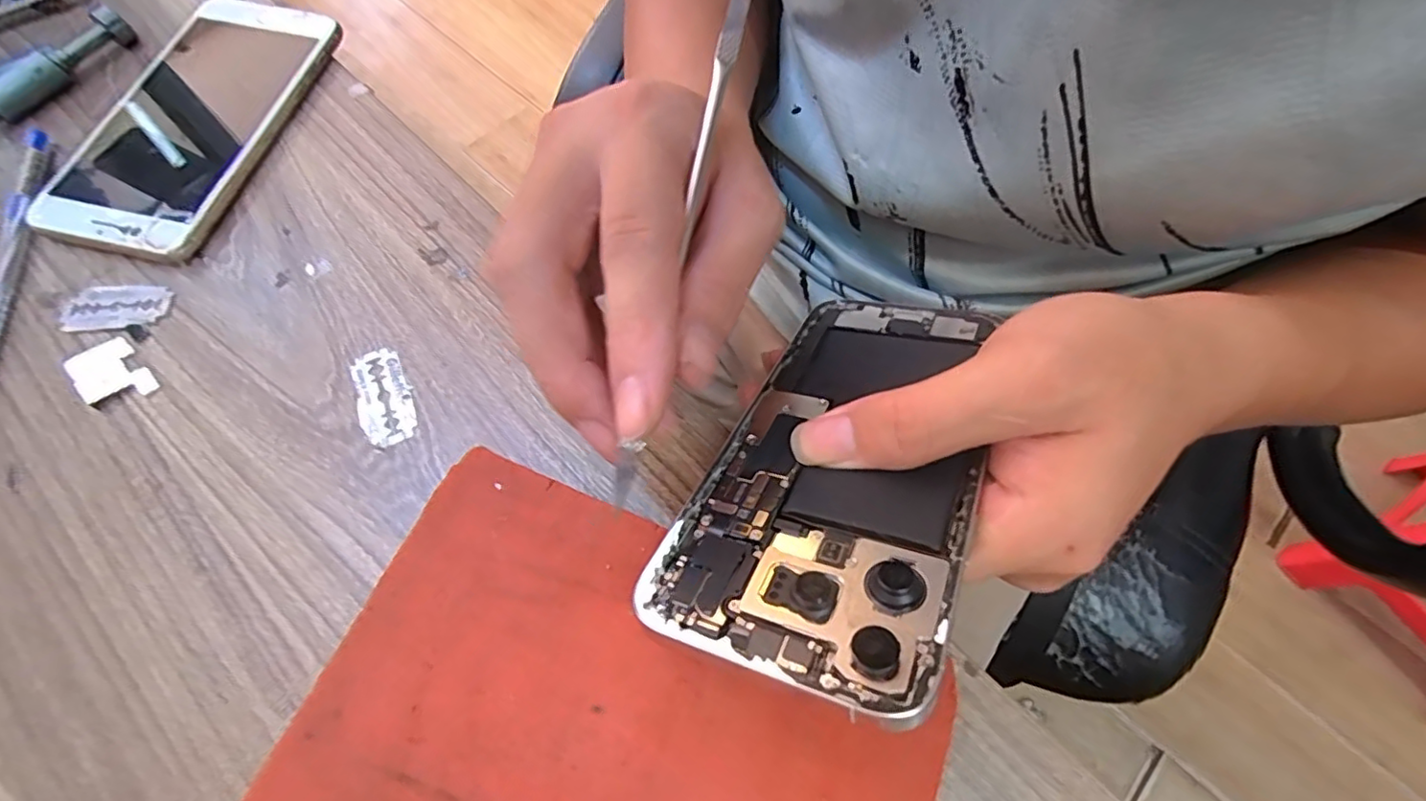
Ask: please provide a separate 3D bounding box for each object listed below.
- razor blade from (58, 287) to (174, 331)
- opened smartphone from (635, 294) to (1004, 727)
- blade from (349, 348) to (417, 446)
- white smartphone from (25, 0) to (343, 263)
[{"bbox_3d":[-0.252,-0.040,0.254,0.041,0.004,0.020,-6,66,-2],"label":"razor blade"},{"bbox_3d":[0.043,0.013,0.191,0.075,0.005,0.158,10,43,26],"label":"opened smartphone"},{"bbox_3d":[-0.131,-0.002,0.239,0.020,0.004,0.040,-22,68,-9],"label":"blade"},{"bbox_3d":[-0.250,-0.136,0.292,0.081,0.013,0.150,13,67,6],"label":"white smartphone"}]

